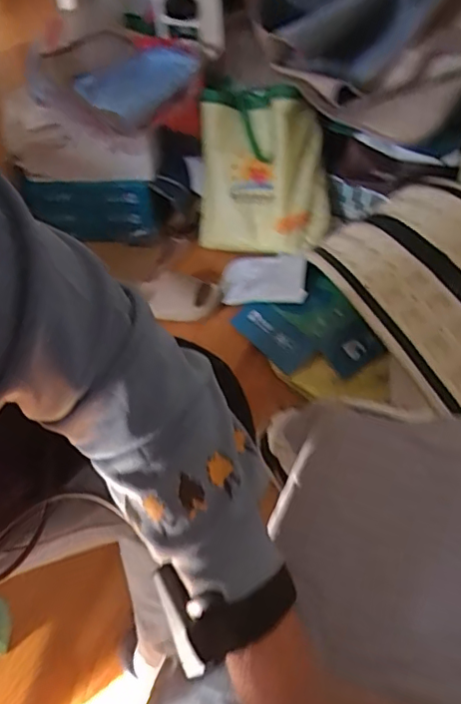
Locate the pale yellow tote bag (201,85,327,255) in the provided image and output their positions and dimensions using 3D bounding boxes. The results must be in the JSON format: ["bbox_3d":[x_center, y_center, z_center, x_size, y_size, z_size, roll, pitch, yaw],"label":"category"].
[{"bbox_3d":[0.082,-0.422,1.309,0.281,0.359,0.157,11,24,28],"label":"pale yellow tote bag"}]

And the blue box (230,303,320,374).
[{"bbox_3d":[0.081,-0.034,1.092,0.079,0.013,0.209,-48,50,0],"label":"blue box"}]

